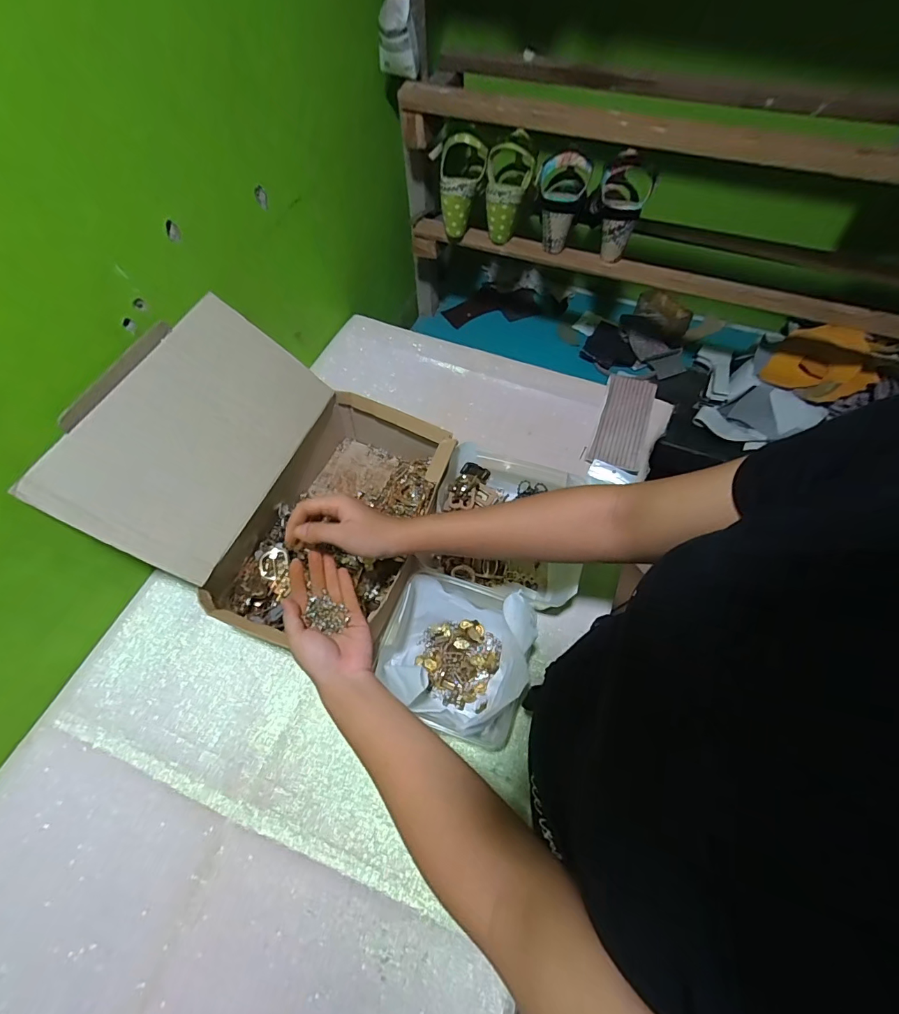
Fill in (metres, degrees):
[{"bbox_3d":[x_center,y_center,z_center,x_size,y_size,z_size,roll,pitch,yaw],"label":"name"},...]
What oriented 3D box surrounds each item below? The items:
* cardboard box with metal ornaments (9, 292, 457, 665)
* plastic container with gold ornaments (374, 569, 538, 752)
[{"bbox_3d":[-0.210,-0.034,0.546,0.330,0.233,0.328,21,63,12],"label":"cardboard box with metal ornaments"},{"bbox_3d":[0.012,0.170,0.511,0.160,0.087,0.154,19,63,11],"label":"plastic container with gold ornaments"}]

